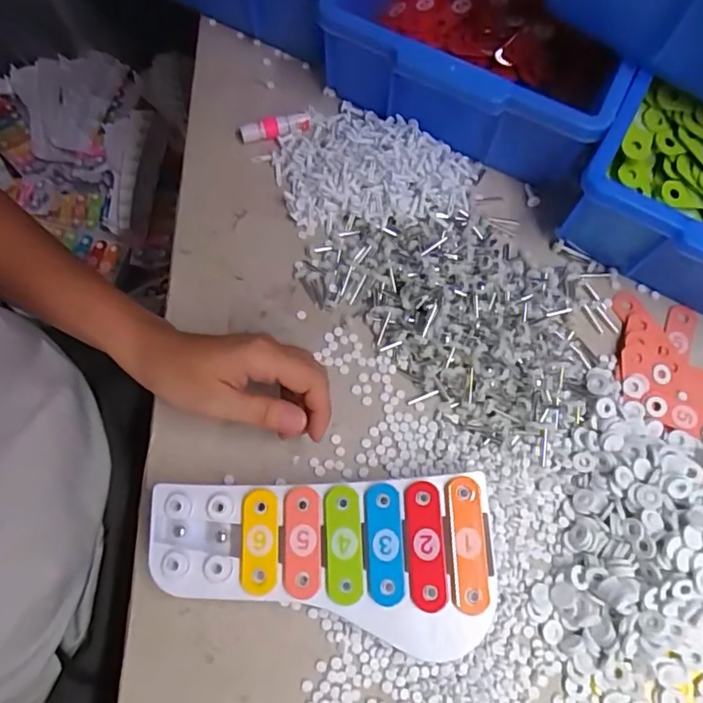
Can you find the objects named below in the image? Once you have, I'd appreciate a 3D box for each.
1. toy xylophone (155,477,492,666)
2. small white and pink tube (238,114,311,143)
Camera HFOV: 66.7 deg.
[{"bbox_3d":[-0.019,0.146,0.367,0.224,0.039,0.108,-2,73,-1],"label":"toy xylophone"},{"bbox_3d":[-0.070,-0.203,0.487,0.065,0.014,0.015,-11,73,-4],"label":"small white and pink tube"}]

